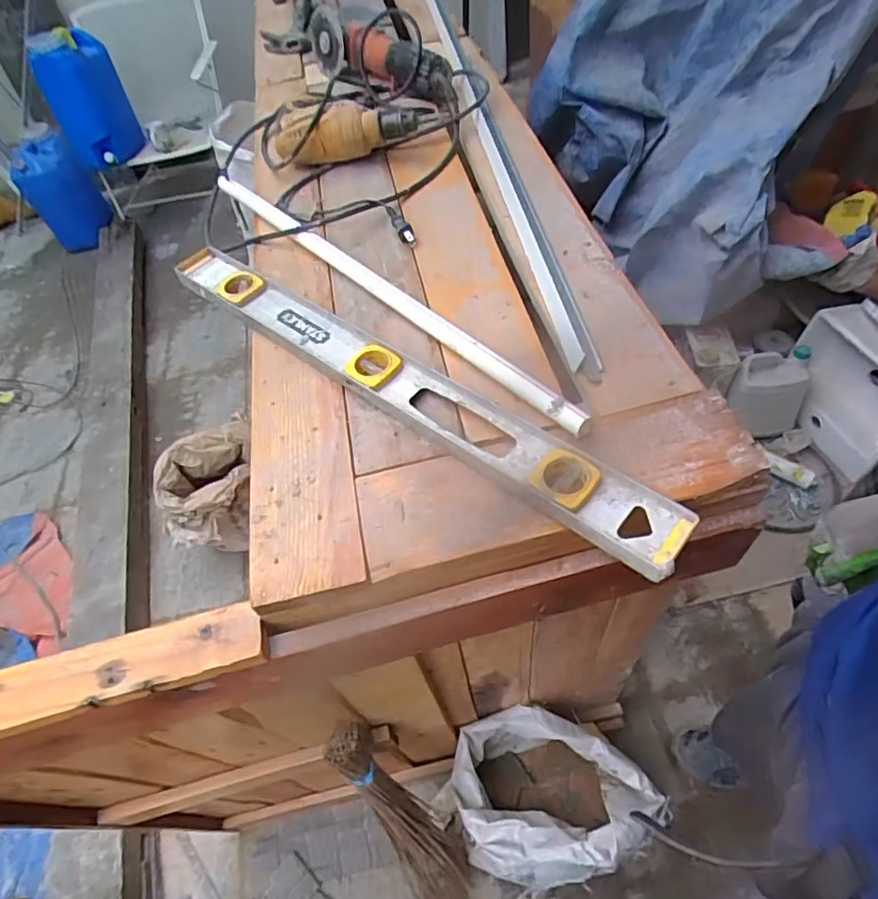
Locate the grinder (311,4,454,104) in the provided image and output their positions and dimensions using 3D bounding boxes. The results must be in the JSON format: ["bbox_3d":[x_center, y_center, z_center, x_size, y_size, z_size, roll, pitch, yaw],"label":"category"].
[{"bbox_3d":[-0.111,-0.666,0.941,0.099,0.083,0.352,-38,58,-18],"label":"grinder"}]

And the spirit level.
[{"bbox_3d":[-0.055,-0.071,0.532,0.598,0.019,0.057,31,64,27],"label":"spirit level"}]

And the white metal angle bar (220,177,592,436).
[{"bbox_3d":[-0.078,-0.184,0.615,0.024,0.026,0.602,-37,59,-22],"label":"white metal angle bar"}]

